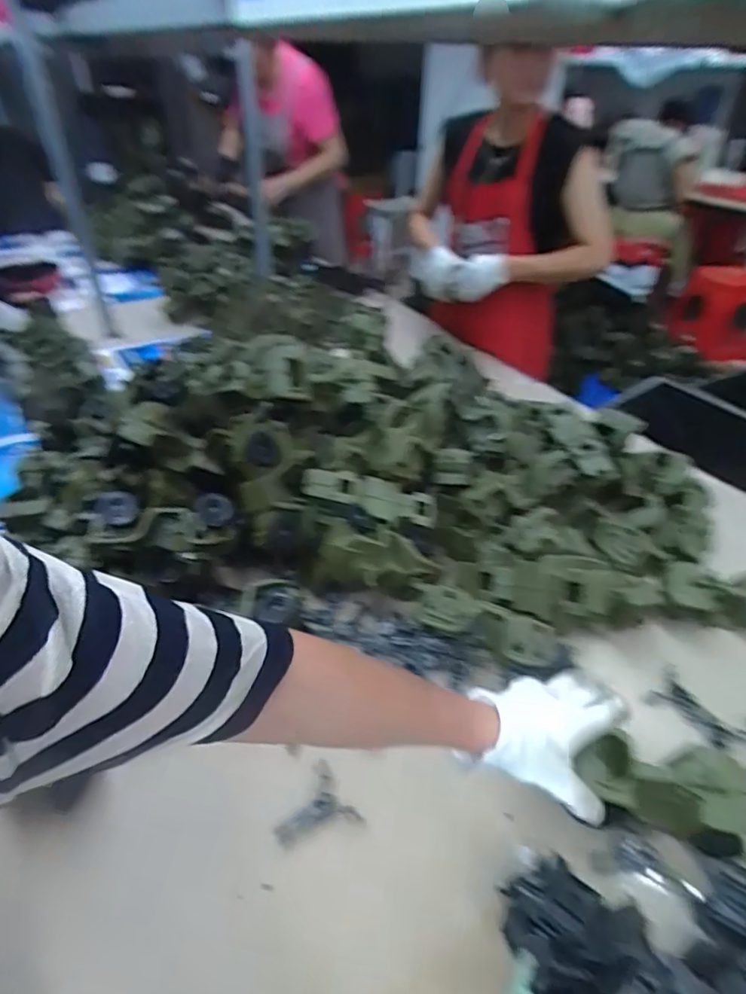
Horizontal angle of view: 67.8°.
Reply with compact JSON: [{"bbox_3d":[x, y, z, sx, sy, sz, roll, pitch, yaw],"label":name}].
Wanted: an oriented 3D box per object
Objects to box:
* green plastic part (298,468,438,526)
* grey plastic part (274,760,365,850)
[{"bbox_3d":[-0.003,-0.001,0.771,0.192,0.026,0.062,14,36,-14],"label":"green plastic part"},{"bbox_3d":[-0.061,0.318,0.558,0.076,0.012,0.070,-25,45,-29],"label":"grey plastic part"}]

